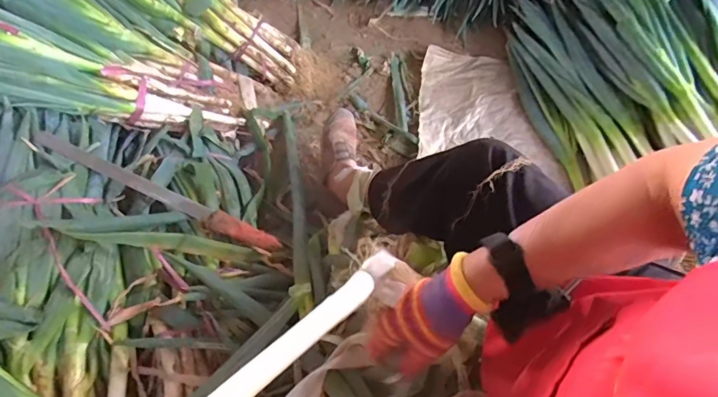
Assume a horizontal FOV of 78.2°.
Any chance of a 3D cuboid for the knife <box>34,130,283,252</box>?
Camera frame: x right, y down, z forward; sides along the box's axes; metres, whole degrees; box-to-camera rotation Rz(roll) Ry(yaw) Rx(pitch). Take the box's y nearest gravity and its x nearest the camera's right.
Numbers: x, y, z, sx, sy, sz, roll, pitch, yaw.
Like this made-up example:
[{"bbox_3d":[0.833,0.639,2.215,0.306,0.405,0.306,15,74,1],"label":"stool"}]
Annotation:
[{"bbox_3d":[-0.367,-0.010,0.813,0.476,0.023,0.036,26,54,-2],"label":"knife"}]

